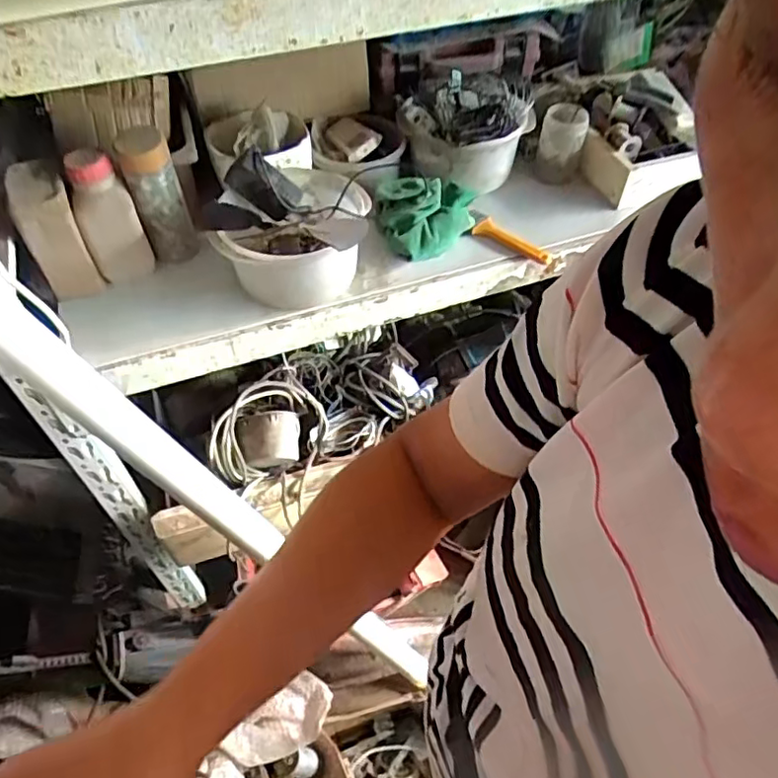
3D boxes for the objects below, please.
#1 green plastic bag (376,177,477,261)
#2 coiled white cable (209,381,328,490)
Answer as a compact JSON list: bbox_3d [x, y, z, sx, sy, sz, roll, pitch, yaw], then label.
[{"bbox_3d":[0.059,-0.247,0.839,0.141,0.058,0.117,-16,52,-11],"label":"green plastic bag"},{"bbox_3d":[-0.192,0.051,0.912,0.176,0.111,0.092,-23,54,-16],"label":"coiled white cable"}]

